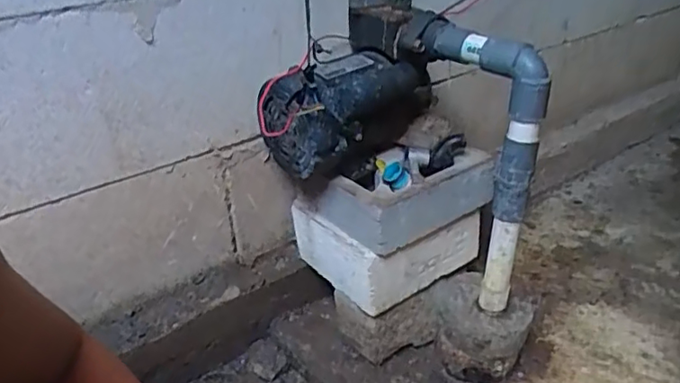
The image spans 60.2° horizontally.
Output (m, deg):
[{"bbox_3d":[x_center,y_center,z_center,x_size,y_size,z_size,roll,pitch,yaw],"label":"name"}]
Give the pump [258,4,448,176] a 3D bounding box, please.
[{"bbox_3d":[0.021,-0.105,0.774,0.233,0.132,0.128,-24,38,-32],"label":"pump"}]

